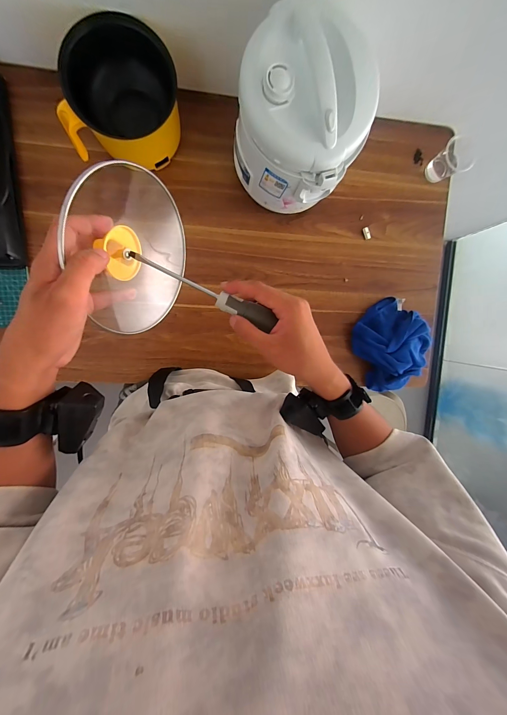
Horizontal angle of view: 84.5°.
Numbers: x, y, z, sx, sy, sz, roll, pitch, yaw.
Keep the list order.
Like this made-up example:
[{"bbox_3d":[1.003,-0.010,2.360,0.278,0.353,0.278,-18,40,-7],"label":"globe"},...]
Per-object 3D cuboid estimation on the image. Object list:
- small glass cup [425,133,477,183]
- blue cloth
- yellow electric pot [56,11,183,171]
[{"bbox_3d":[0.443,-0.448,0.631,0.065,0.059,0.071,-1,97,-7],"label":"small glass cup"},{"bbox_3d":[0.329,-0.036,0.664,0.177,0.065,0.194,-28,99,-3],"label":"blue cloth"},{"bbox_3d":[-0.228,-0.451,0.499,0.185,0.125,0.164,2,97,-7],"label":"yellow electric pot"}]

